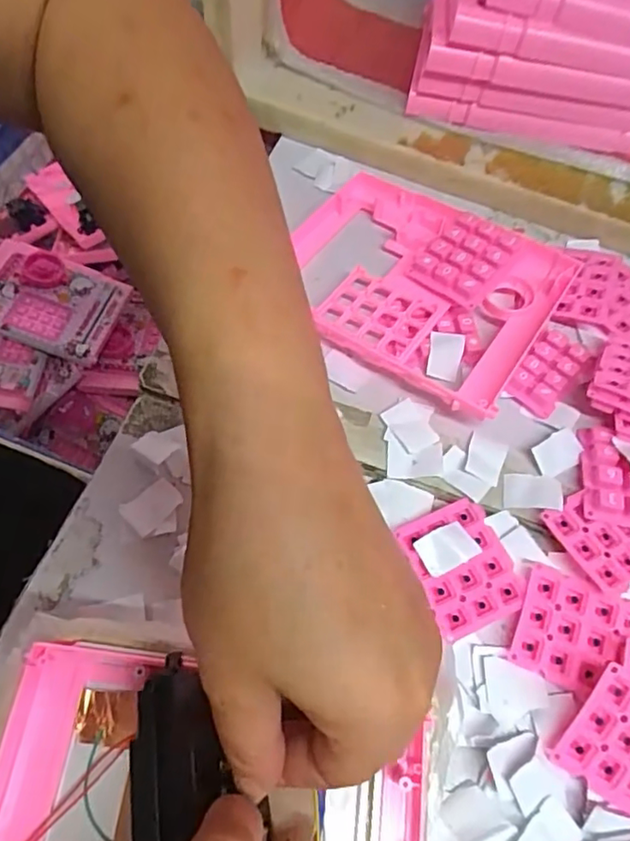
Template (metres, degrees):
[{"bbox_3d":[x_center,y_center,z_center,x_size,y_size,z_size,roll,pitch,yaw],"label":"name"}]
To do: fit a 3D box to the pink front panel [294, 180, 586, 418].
[{"bbox_3d":[0.057,-0.085,0.351,0.162,0.026,0.132,31,67,13],"label":"pink front panel"}]

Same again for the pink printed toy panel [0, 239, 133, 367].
[{"bbox_3d":[-0.325,-0.145,0.689,0.170,0.034,0.129,21,64,-8],"label":"pink printed toy panel"}]

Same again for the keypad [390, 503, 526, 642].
[{"bbox_3d":[0.074,0.073,0.289,0.046,0.004,0.060,-21,66,-12],"label":"keypad"}]

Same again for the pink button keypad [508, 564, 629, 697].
[{"bbox_3d":[0.127,0.102,0.272,0.057,0.007,0.049,21,71,13],"label":"pink button keypad"}]

